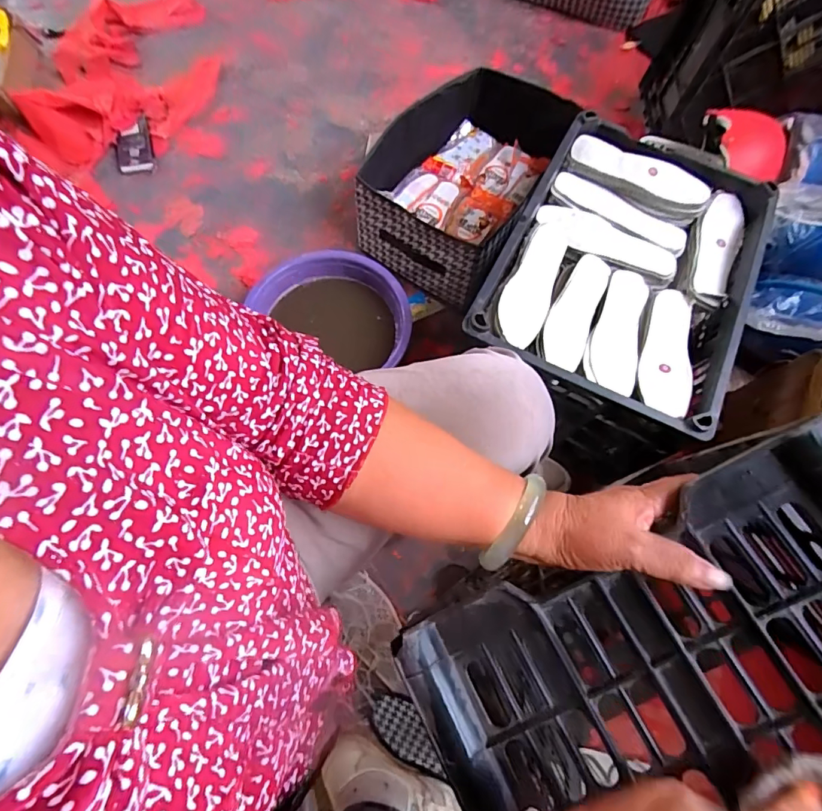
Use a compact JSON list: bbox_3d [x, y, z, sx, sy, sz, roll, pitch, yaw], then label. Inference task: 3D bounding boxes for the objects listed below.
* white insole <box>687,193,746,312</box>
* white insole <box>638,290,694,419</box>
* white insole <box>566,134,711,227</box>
[{"bbox_3d":[0.478,-0.244,0.724,0.077,0.028,0.209,25,71,8],"label":"white insole"},{"bbox_3d":[0.374,-0.082,0.665,0.079,0.026,0.205,18,70,6],"label":"white insole"},{"bbox_3d":[0.373,-0.377,0.762,0.230,0.038,0.072,27,71,9],"label":"white insole"}]

